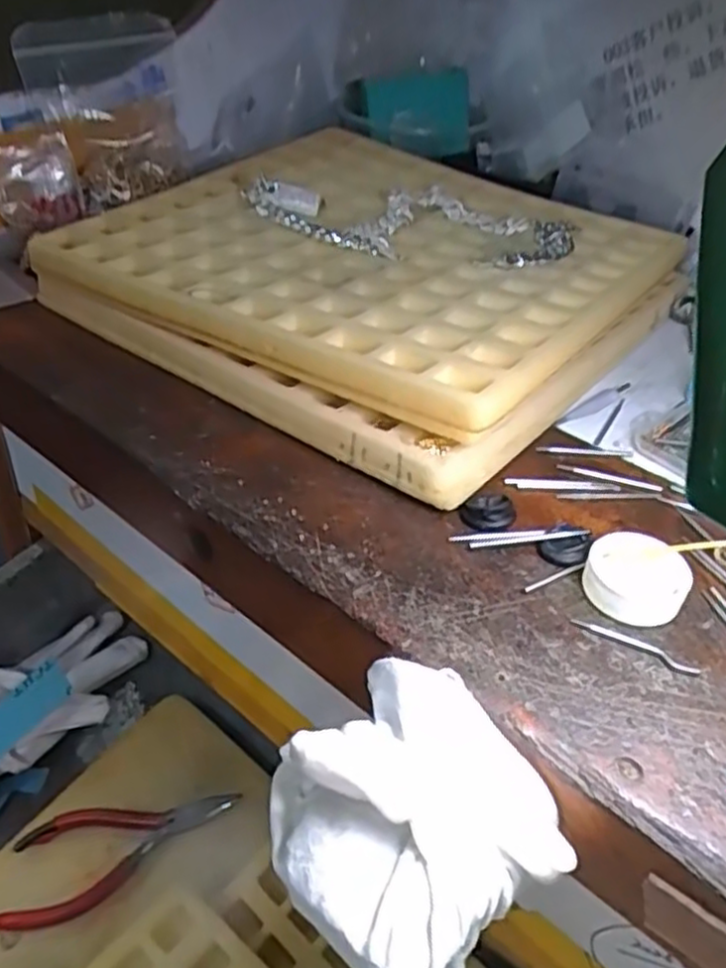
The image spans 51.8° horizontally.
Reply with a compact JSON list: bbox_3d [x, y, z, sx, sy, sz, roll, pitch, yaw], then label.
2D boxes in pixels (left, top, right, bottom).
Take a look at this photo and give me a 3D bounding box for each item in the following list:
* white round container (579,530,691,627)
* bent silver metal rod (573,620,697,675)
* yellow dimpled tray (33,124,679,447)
[{"bbox_3d":[0.090,0.031,0.248,0.032,0.014,0.032,3,38,-3],"label":"white round container"},{"bbox_3d":[0.085,0.049,0.233,0.039,0.004,0.005,23,41,21],"label":"bent silver metal rod"},{"bbox_3d":[0.011,-0.115,0.399,0.258,0.044,0.254,27,43,25],"label":"yellow dimpled tray"}]

